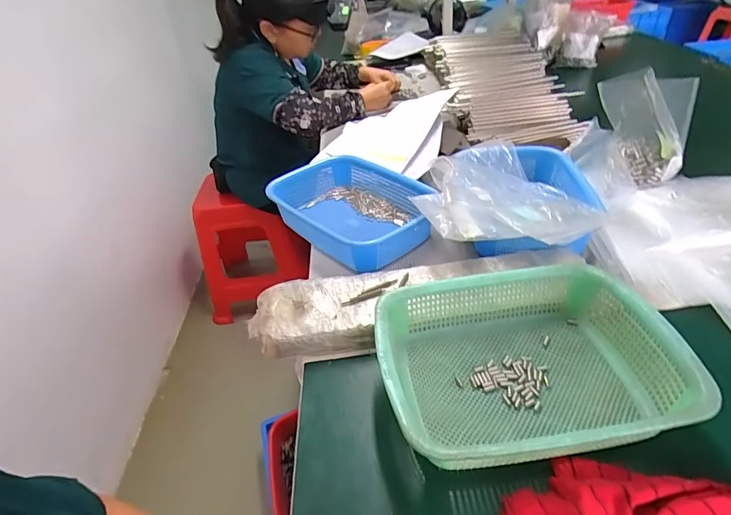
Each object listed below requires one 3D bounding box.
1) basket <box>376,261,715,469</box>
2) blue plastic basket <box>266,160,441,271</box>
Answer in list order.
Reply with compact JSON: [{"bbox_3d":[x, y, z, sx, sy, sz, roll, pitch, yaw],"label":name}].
[{"bbox_3d":[0.168,0.114,0.464,0.295,0.080,0.216,-9,38,-4],"label":"basket"},{"bbox_3d":[-0.013,-0.089,0.768,0.284,0.082,0.231,26,48,33],"label":"blue plastic basket"}]

